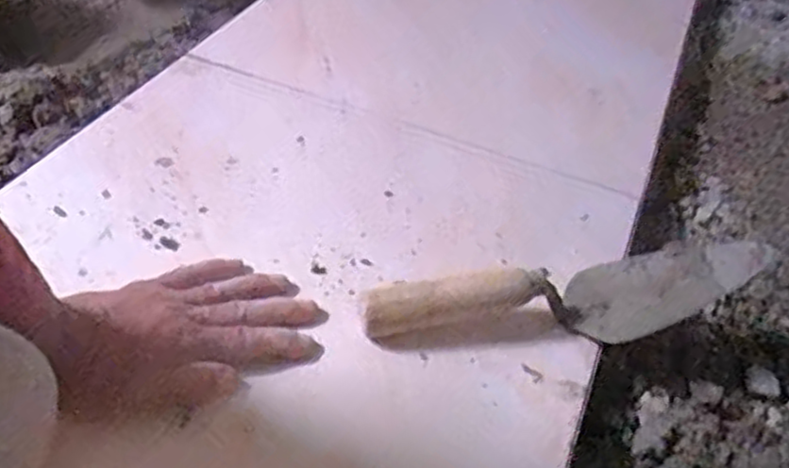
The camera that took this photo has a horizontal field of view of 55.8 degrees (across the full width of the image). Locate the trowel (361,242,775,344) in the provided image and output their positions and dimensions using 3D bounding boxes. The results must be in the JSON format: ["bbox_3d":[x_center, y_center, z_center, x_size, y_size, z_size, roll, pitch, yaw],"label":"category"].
[{"bbox_3d":[0.129,0.047,0.548,0.292,0.057,0.074,-9,44,-16],"label":"trowel"}]

